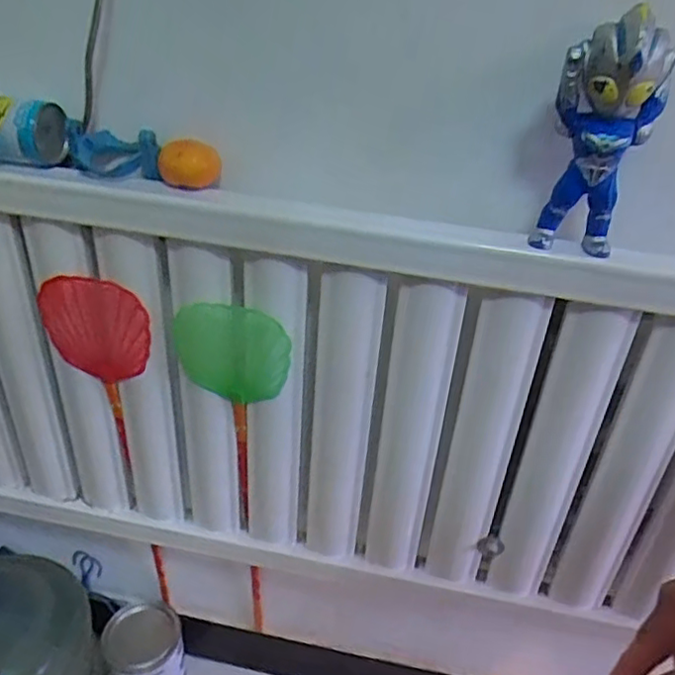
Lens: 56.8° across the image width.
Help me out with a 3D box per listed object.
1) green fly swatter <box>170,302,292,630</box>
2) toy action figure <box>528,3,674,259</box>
[{"bbox_3d":[-0.152,0.210,0.861,0.131,0.641,0.019,12,39,3],"label":"green fly swatter"},{"bbox_3d":[0.227,-0.167,0.542,0.086,0.191,0.056,15,34,16],"label":"toy action figure"}]

